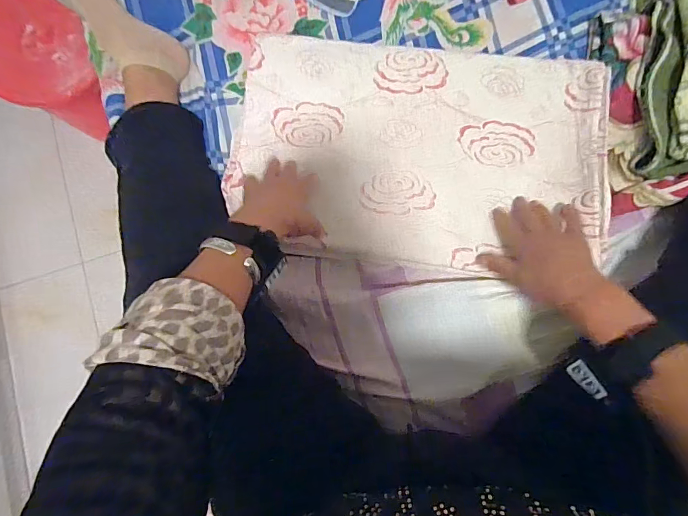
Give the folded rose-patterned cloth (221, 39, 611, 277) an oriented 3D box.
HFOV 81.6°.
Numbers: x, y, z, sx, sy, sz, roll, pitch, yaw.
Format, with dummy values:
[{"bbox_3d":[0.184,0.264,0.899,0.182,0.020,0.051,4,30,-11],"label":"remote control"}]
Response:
[{"bbox_3d":[0.091,-0.142,0.529,0.473,0.033,0.305,8,83,5],"label":"folded rose-patterned cloth"}]

